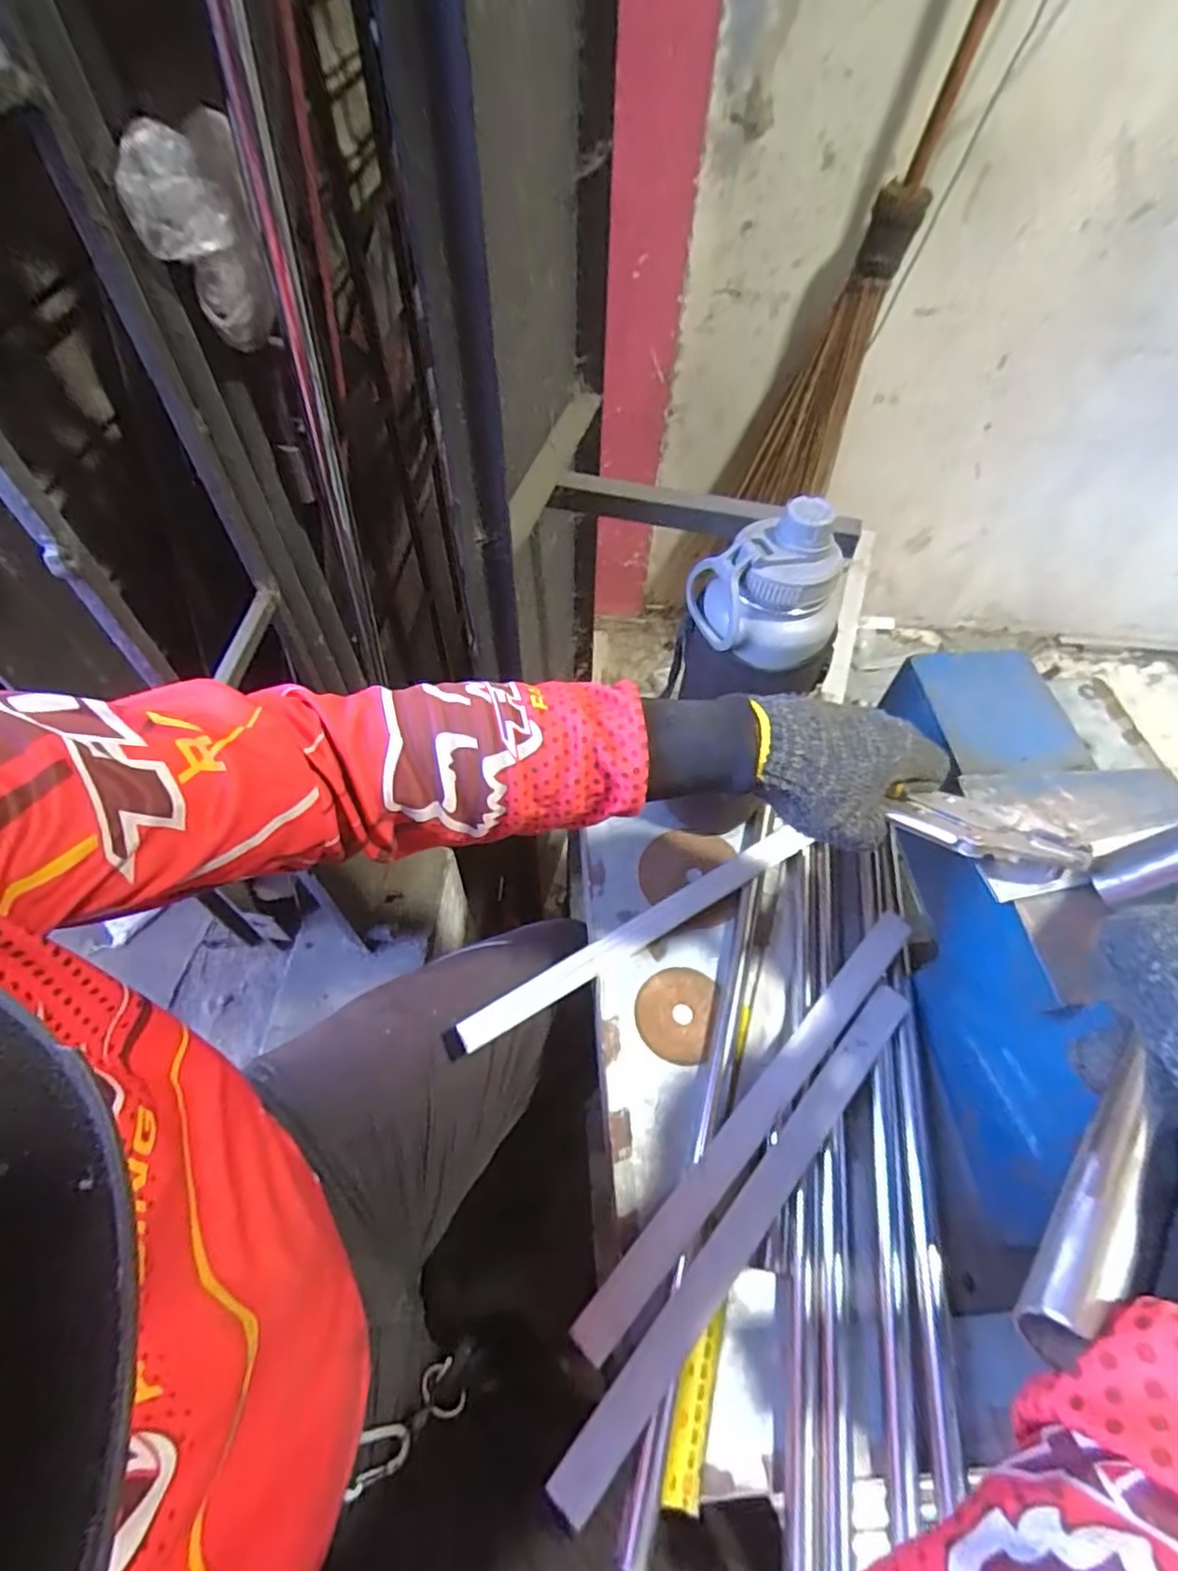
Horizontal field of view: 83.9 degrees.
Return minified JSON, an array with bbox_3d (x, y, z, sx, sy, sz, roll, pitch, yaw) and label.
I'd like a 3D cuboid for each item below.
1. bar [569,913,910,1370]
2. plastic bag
[{"bbox_3d":[0.121,0.226,0.466,0.029,0.009,0.364,33,65,32],"label":"bar"},{"bbox_3d":[-0.189,-0.267,0.326,0.025,0.089,0.053,24,58,12],"label":"plastic bag"}]

